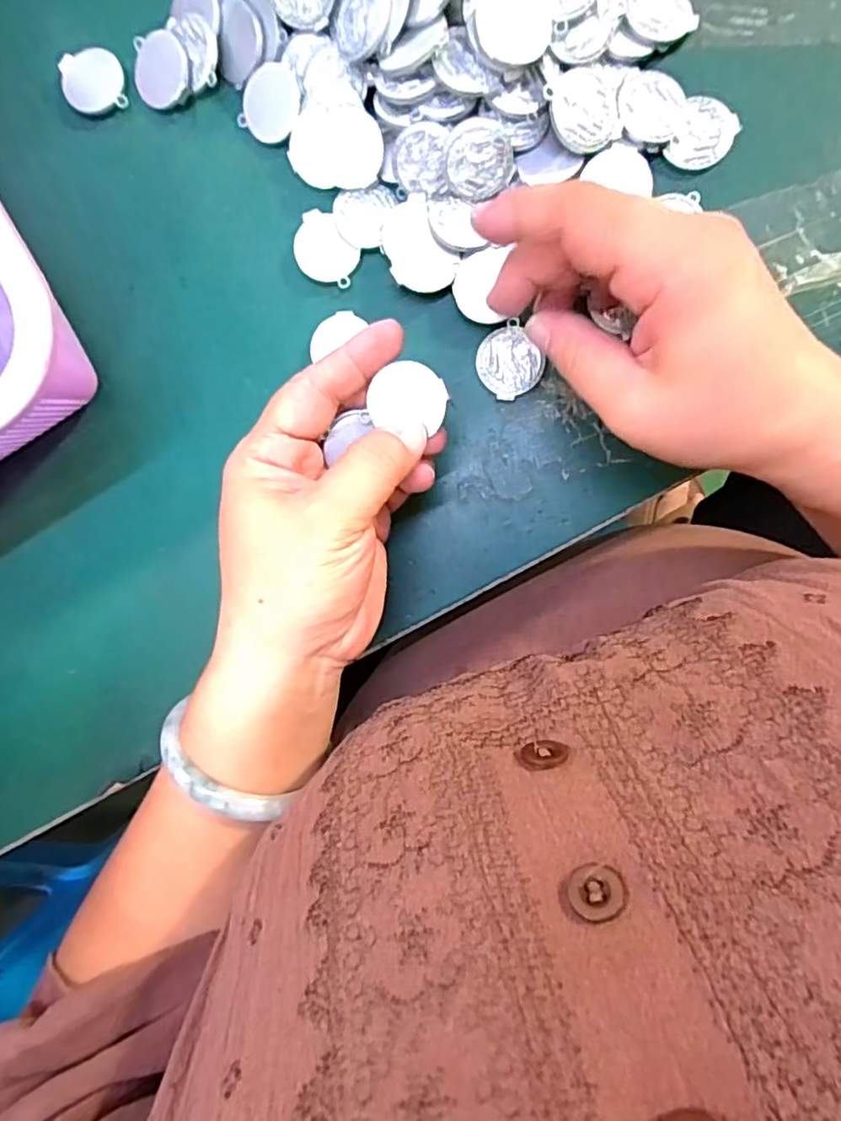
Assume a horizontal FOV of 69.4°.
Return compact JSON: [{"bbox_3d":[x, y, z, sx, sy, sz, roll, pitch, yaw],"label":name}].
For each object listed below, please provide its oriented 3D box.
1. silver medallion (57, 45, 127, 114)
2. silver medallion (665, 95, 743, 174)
[{"bbox_3d":[-0.154,-0.225,0.285,0.029,0.007,0.029,-11,90,6],"label":"silver medallion"},{"bbox_3d":[0.119,-0.178,0.254,0.024,0.005,0.030,25,94,5],"label":"silver medallion"}]

